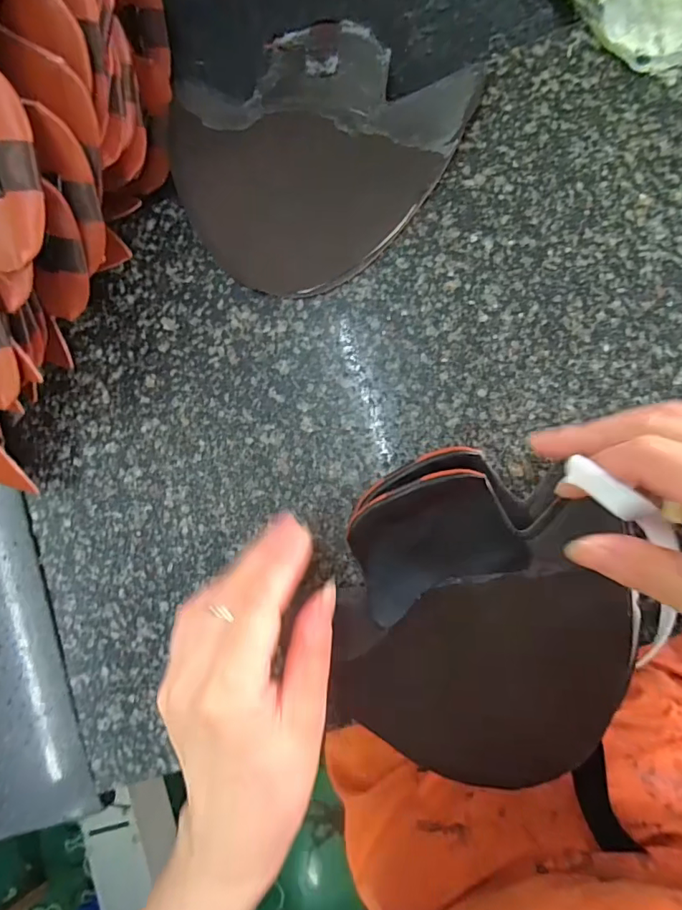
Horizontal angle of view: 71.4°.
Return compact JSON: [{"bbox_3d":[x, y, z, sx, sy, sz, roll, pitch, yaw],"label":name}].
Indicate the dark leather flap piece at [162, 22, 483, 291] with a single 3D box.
[{"bbox_3d":[-0.032,-0.194,0.296,0.180,0.010,0.165,34,92,9],"label":"dark leather flap piece"}]

